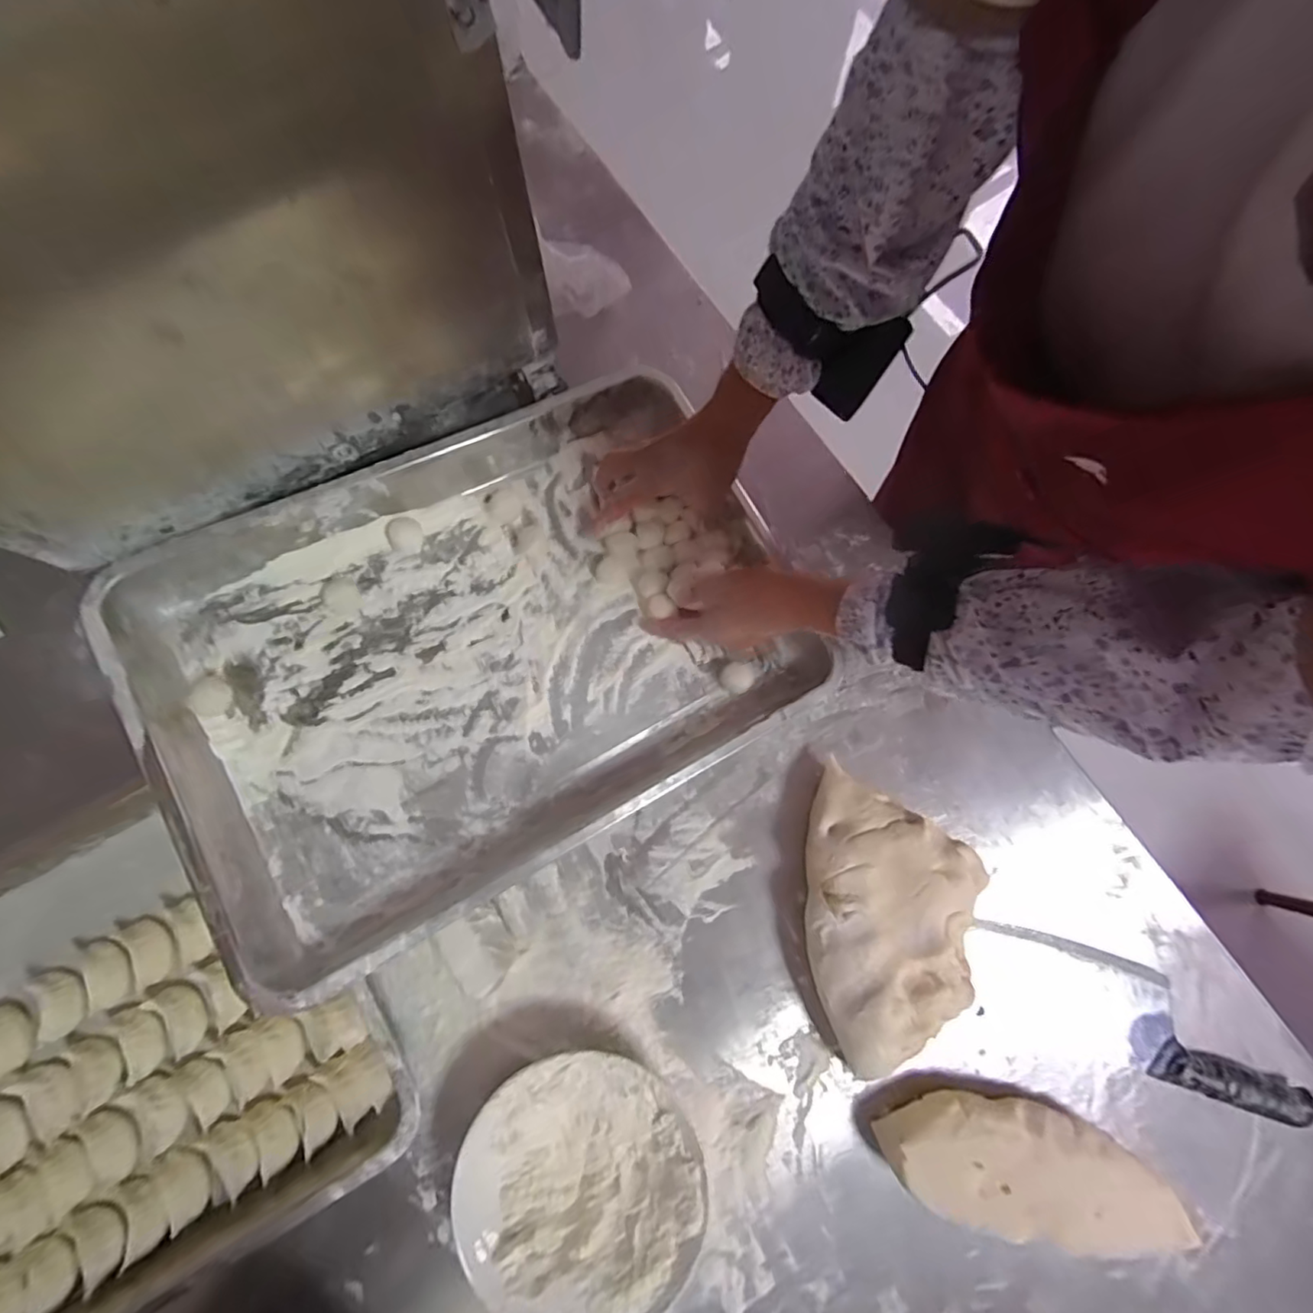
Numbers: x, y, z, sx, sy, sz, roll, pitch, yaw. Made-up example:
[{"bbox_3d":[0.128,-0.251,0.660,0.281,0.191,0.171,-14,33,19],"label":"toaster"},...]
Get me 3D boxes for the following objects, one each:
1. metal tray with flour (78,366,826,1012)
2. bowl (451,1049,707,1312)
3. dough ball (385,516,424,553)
[{"bbox_3d":[-0.130,-0.012,0.473,0.477,0.051,0.333,-29,81,-15],"label":"metal tray with flour"},{"bbox_3d":[-0.054,0.381,0.430,0.166,0.054,0.172,0,79,-1],"label":"bowl"},{"bbox_3d":[-0.217,-0.105,0.505,0.028,0.015,0.030,0,79,-1],"label":"dough ball"}]

